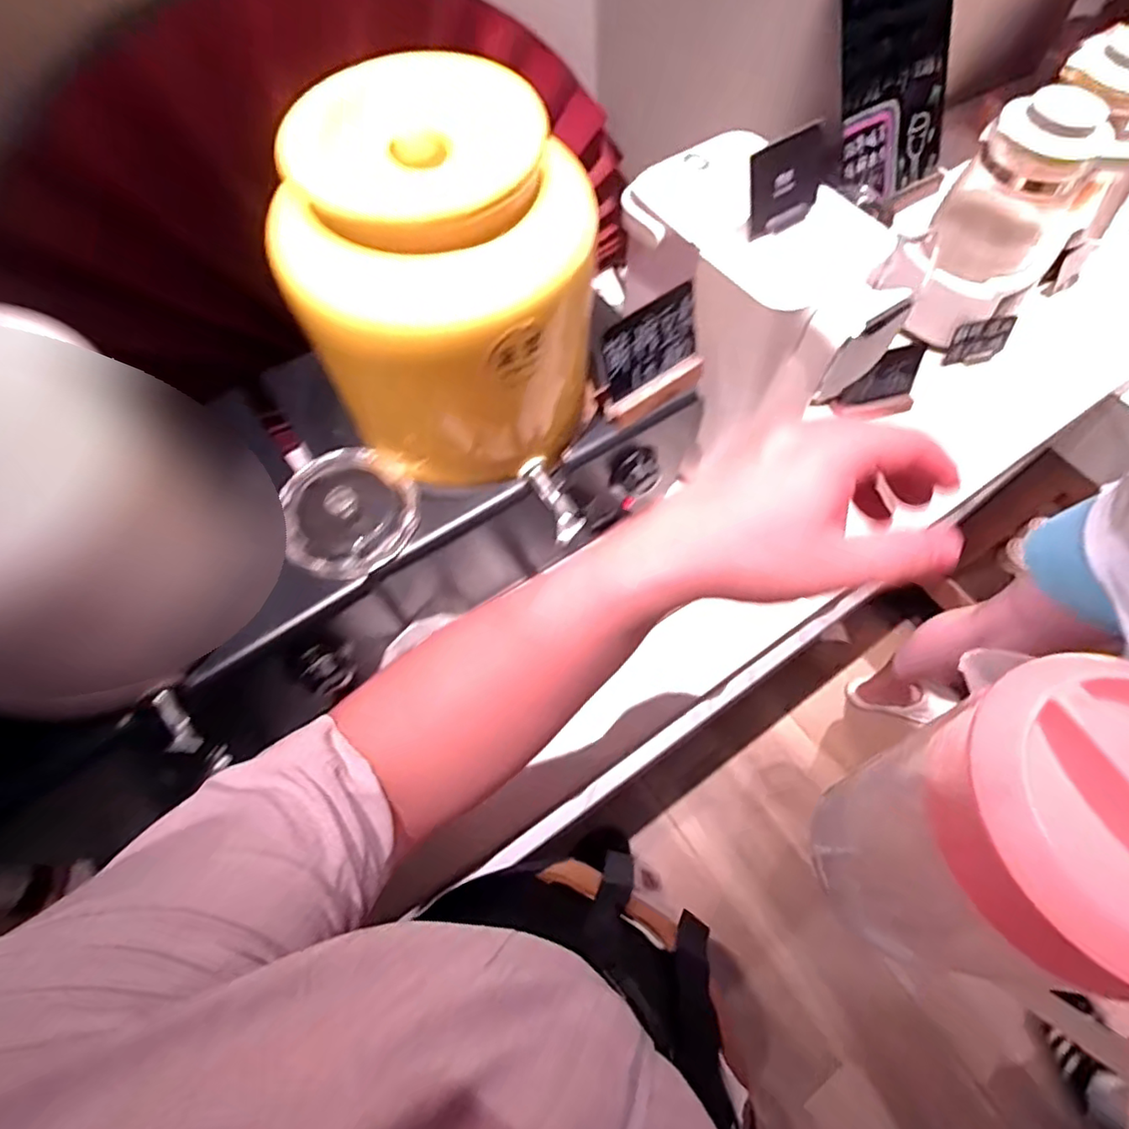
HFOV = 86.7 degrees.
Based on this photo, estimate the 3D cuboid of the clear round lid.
[{"bbox_3d":[-0.181,-0.046,0.506,0.112,0.044,0.116,-3,65,7],"label":"clear round lid"}]

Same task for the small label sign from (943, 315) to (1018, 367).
[{"bbox_3d":[0.569,-0.305,0.820,0.087,0.058,0.004,-8,39,-7],"label":"small label sign"}]

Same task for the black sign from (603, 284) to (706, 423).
[{"bbox_3d":[0.077,-0.183,0.529,0.105,0.089,0.018,-34,47,-19],"label":"black sign"}]

